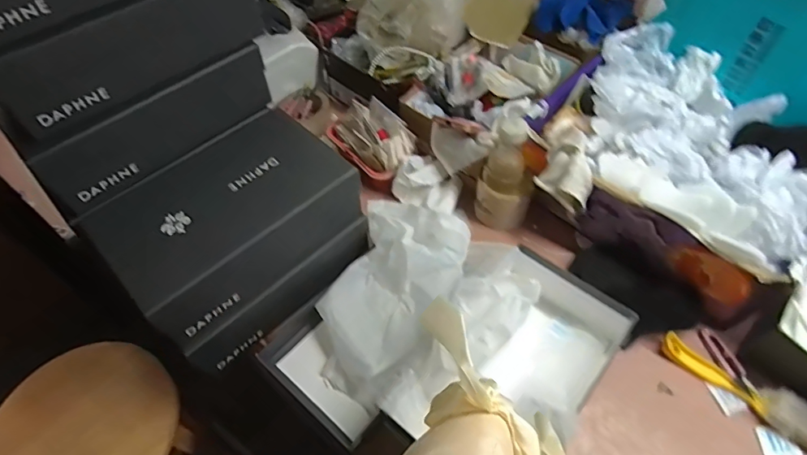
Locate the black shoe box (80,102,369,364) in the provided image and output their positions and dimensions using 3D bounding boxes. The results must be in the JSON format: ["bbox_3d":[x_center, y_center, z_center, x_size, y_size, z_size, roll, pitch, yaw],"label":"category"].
[{"bbox_3d":[-0.227,-0.013,0.638,0.188,0.101,0.292,37,64,24],"label":"black shoe box"}]

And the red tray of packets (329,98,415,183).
[{"bbox_3d":[-0.054,-0.153,0.845,0.097,0.074,0.167,-34,60,-20],"label":"red tray of packets"}]

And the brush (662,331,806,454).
[{"bbox_3d":[0.451,0.207,0.615,0.052,0.050,0.230,-39,62,-22],"label":"brush"}]

